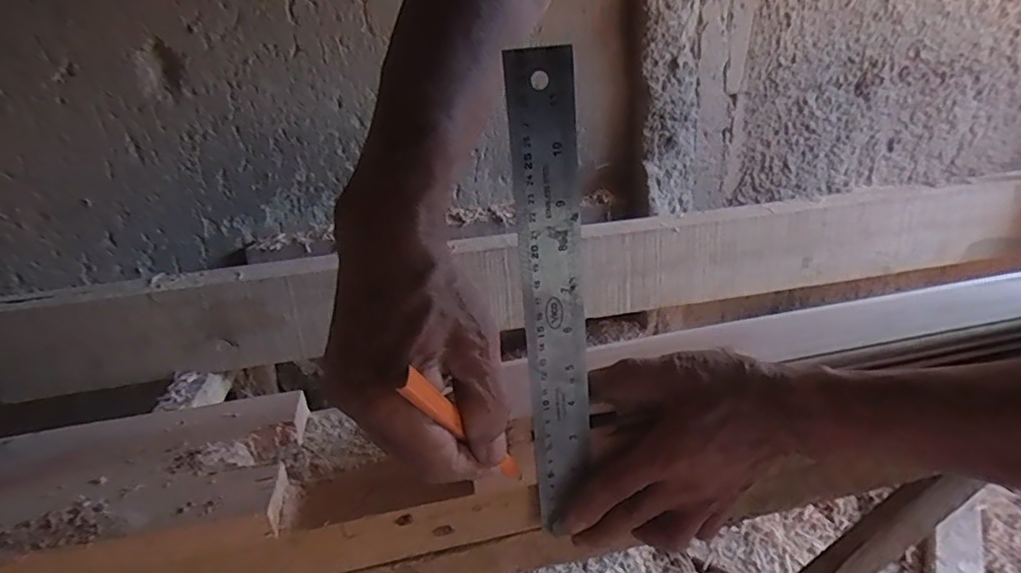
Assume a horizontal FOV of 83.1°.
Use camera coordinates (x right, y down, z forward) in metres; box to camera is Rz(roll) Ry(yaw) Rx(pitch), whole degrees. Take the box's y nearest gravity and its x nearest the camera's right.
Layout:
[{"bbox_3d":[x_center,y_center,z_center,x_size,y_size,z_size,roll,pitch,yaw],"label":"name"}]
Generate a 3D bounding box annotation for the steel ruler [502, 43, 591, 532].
[{"bbox_3d":[0.026,0.016,0.333,0.040,0.282,0.004,-9,22,-9],"label":"steel ruler"}]

